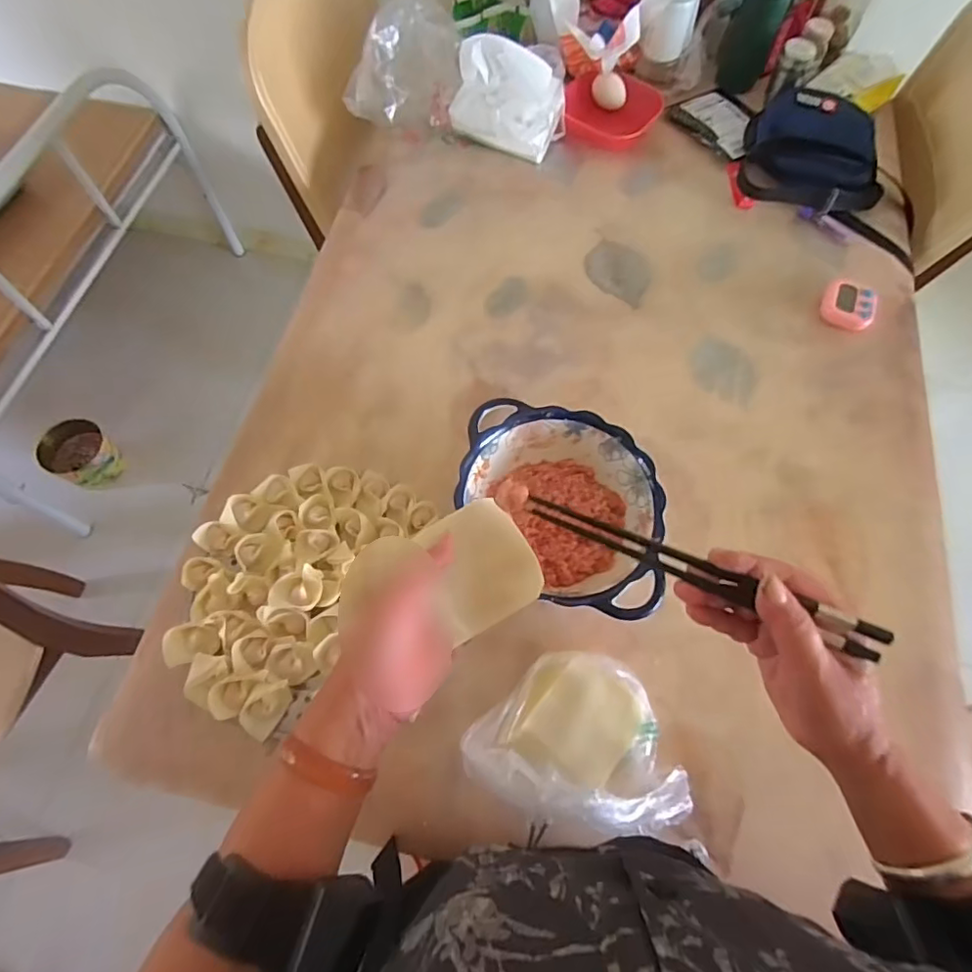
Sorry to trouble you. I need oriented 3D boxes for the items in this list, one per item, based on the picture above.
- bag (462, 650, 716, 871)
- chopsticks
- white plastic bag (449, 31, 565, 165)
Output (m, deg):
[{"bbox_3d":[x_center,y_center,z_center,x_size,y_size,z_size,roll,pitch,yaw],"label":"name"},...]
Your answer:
[{"bbox_3d":[0.096,0.216,0.489,0.208,0.069,0.132,14,67,4],"label":"bag"},{"bbox_3d":[0.128,0.051,0.352,0.217,0.018,0.016,22,67,19],"label":"chopsticks"},{"bbox_3d":[0.031,-0.550,0.806,0.151,0.118,0.066,18,67,6],"label":"white plastic bag"}]

